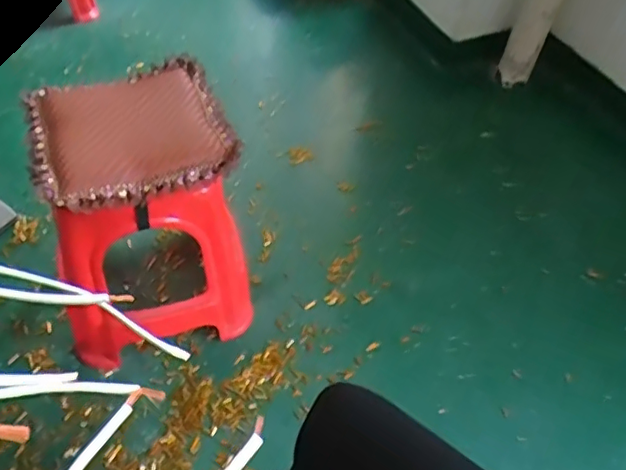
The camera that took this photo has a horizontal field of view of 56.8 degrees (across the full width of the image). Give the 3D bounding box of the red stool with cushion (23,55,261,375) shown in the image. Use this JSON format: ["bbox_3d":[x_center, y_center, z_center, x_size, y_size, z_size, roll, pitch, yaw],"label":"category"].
[{"bbox_3d":[-0.337,-0.031,1.193,0.359,0.491,0.338,-12,51,-17],"label":"red stool with cushion"}]

